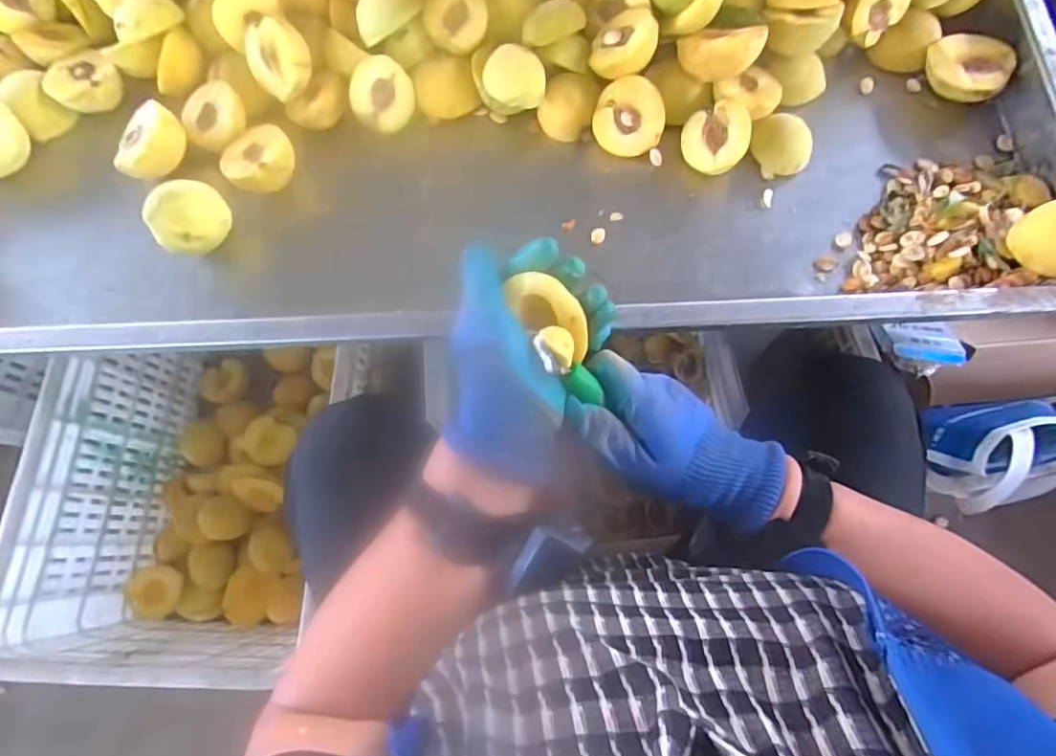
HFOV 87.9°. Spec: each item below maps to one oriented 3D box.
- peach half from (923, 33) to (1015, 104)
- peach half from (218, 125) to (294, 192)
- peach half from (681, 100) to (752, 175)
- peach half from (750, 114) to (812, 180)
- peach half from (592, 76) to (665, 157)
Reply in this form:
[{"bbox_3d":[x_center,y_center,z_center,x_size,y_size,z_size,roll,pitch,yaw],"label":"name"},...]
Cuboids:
[{"bbox_3d":[0.436,-0.311,0.543,0.063,0.026,0.076,-44,77,-10],"label":"peach half"},{"bbox_3d":[-0.267,-0.219,0.540,0.067,0.027,0.073,0,74,2],"label":"peach half"},{"bbox_3d":[0.183,-0.234,0.532,0.061,0.029,0.057,-4,104,23],"label":"peach half"},{"bbox_3d":[0.251,-0.229,0.538,0.053,0.025,0.056,0,74,2],"label":"peach half"},{"bbox_3d":[0.099,-0.259,0.545,0.066,0.027,0.067,-17,116,19],"label":"peach half"}]

